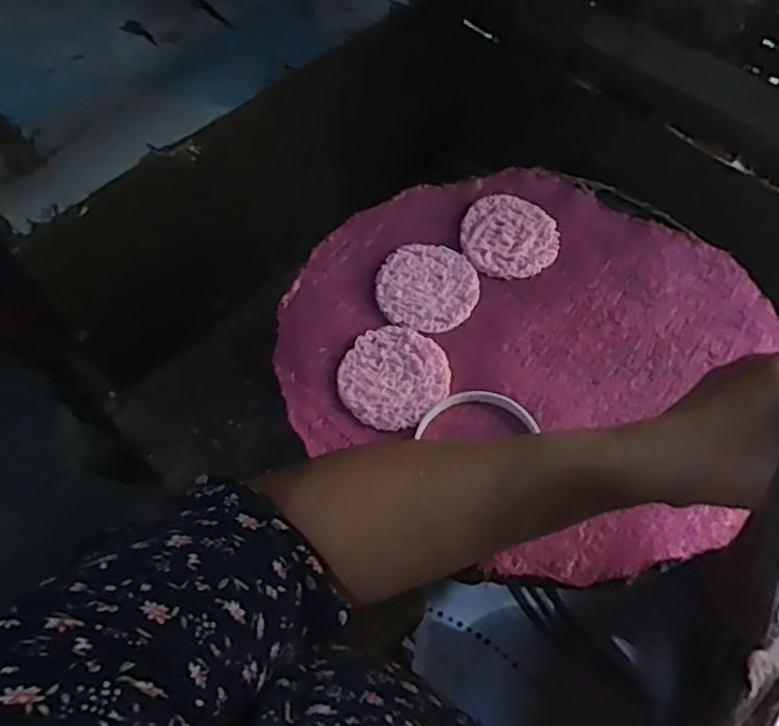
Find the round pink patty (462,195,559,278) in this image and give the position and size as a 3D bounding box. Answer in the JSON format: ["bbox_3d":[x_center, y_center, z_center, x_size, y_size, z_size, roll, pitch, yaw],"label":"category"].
[{"bbox_3d":[0.099,-0.105,0.568,0.075,0.009,0.076,3,59,3],"label":"round pink patty"}]

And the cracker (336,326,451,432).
[{"bbox_3d":[0.002,0.009,0.506,0.076,0.005,0.079,-1,59,1],"label":"cracker"}]

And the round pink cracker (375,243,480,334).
[{"bbox_3d":[0.030,-0.060,0.547,0.077,0.011,0.079,-1,59,1],"label":"round pink cracker"}]

